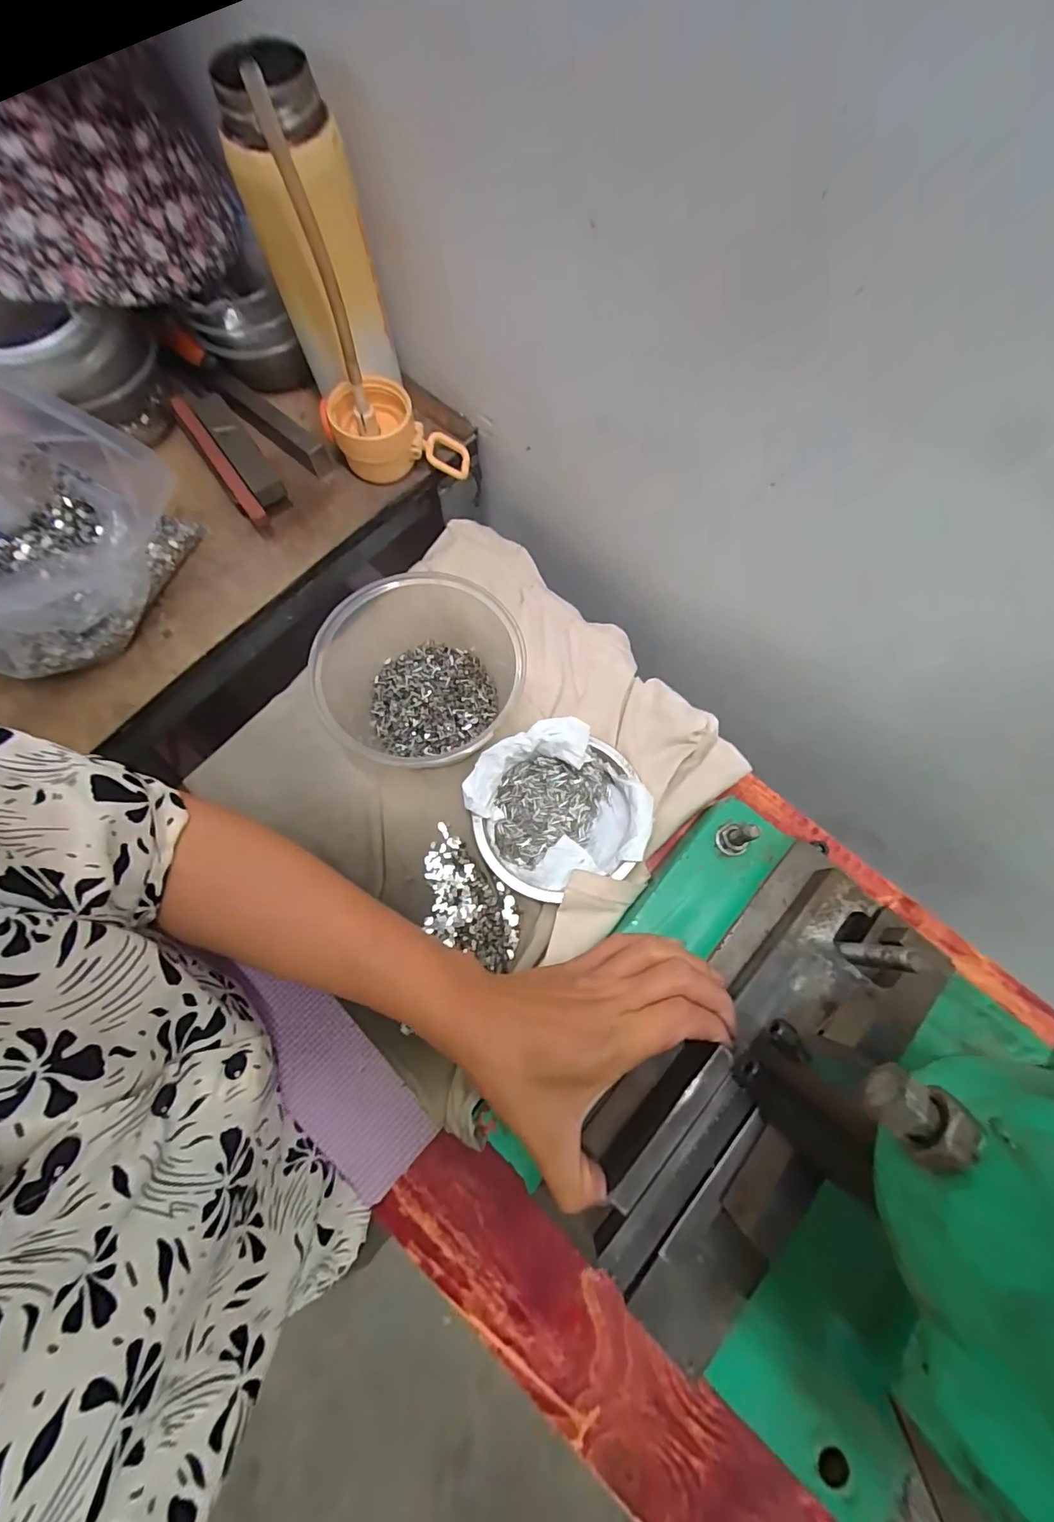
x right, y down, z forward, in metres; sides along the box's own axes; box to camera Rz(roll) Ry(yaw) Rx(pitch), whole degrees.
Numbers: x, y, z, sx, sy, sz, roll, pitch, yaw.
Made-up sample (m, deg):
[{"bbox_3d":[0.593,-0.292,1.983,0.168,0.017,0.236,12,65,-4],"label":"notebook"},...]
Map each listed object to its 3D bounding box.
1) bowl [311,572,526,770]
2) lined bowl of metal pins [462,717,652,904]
[{"bbox_3d":[-0.073,-0.056,0.370,0.140,0.074,0.134,0,73,-1],"label":"bowl"},{"bbox_3d":[0.022,0.034,0.368,0.120,0.037,0.117,0,73,-1],"label":"lined bowl of metal pins"}]

